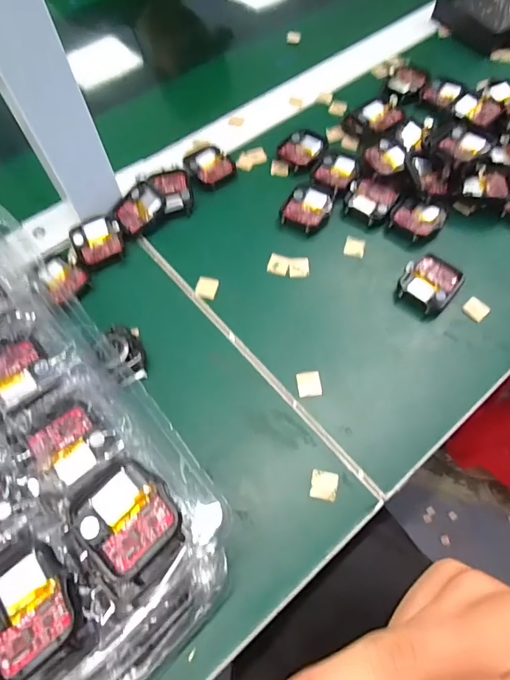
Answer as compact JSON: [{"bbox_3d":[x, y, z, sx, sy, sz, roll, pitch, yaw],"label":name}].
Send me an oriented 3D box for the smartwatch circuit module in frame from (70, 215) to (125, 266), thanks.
[{"bbox_3d":[-0.125,-0.081,0.335,0.038,0.010,0.040,-23,64,-10],"label":"smartwatch circuit module in frame"}]

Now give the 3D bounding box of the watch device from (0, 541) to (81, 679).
[{"bbox_3d":[-0.093,0.107,0.168,0.038,0.006,0.045,-31,66,-14],"label":"watch device"}]

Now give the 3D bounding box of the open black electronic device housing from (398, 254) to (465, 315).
[{"bbox_3d":[0.130,-0.043,0.309,0.038,0.012,0.046,38,69,19],"label":"open black electronic device housing"}]

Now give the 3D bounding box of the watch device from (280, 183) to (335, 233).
[{"bbox_3d":[0.044,-0.110,0.346,0.037,0.007,0.046,20,65,12],"label":"watch device"}]

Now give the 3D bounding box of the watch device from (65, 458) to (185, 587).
[{"bbox_3d":[-0.055,0.079,0.183,0.044,0.014,0.039,39,70,19],"label":"watch device"}]

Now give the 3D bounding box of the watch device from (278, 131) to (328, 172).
[{"bbox_3d":[0.044,-0.173,0.380,0.040,0.010,0.044,-1,62,2],"label":"watch device"}]

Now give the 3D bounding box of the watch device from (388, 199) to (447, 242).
[{"bbox_3d":[0.132,-0.099,0.338,0.044,0.009,0.036,-40,68,-17],"label":"watch device"}]

